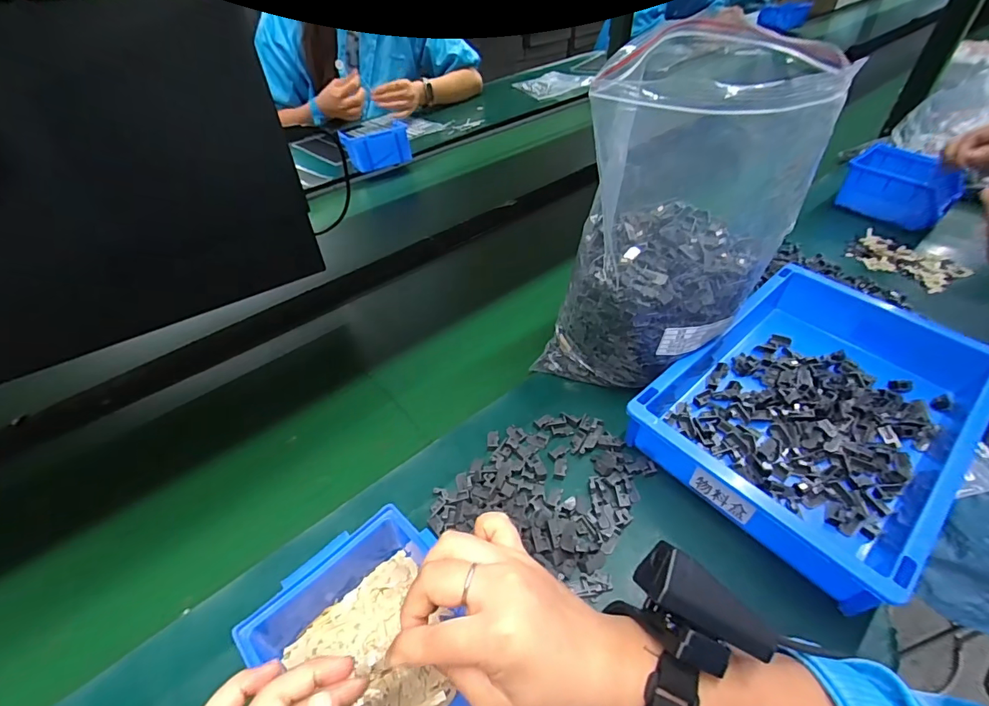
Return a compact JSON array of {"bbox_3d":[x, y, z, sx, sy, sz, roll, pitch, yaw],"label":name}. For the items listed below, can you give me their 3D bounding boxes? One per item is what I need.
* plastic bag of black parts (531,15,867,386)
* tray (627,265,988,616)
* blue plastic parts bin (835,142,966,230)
[{"bbox_3d":[0.161,-0.099,0.422,0.154,0.287,0.180,33,55,31],"label":"plastic bag of black parts"},{"bbox_3d":[0.303,0.048,0.432,0.320,0.080,0.210,-32,52,-27],"label":"tray"},{"bbox_3d":[0.632,-0.264,0.714,0.147,0.074,0.121,33,55,31],"label":"blue plastic parts bin"}]

